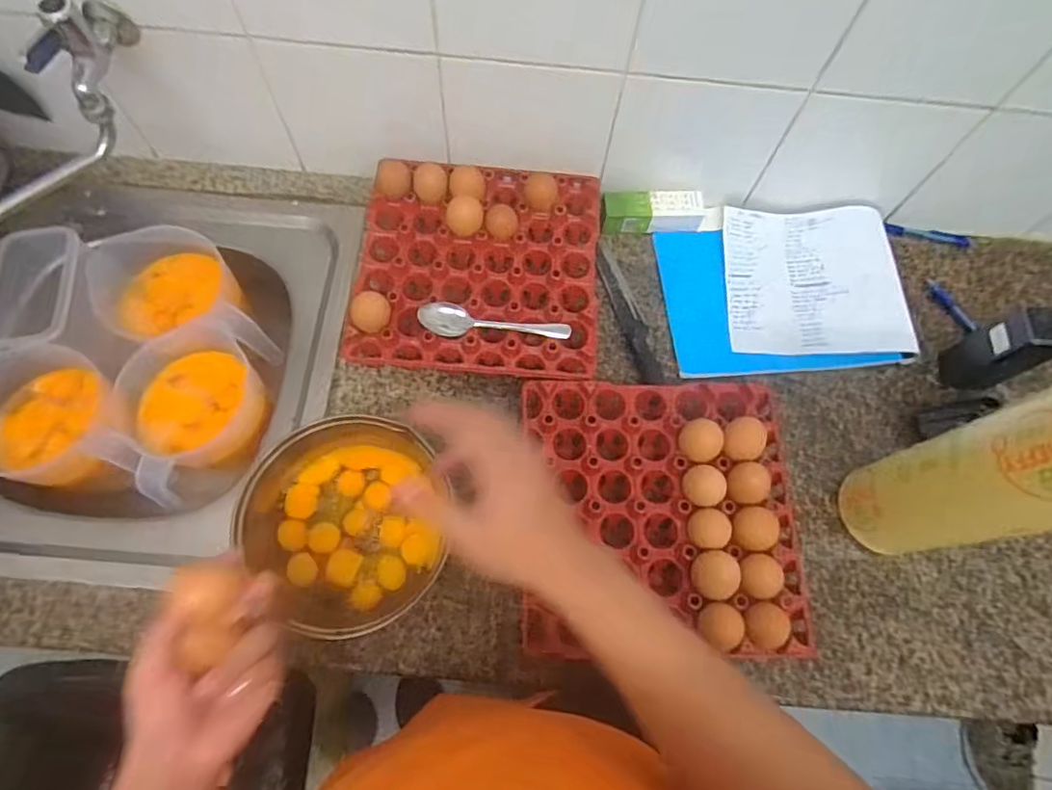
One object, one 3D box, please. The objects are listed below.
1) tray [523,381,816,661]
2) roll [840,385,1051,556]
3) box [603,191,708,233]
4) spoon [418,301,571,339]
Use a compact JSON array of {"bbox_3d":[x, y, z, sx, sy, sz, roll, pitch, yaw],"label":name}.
[{"bbox_3d":[0.144,0.122,0.624,0.283,0.069,0.287,1,70,-2],"label":"tray"},{"bbox_3d":[0.411,0.074,0.517,0.095,0.325,0.094,1,70,-2],"label":"roll"},{"bbox_3d":[0.169,-0.243,0.773,0.133,0.037,0.045,-1,70,-2],"label":"box"},{"bbox_3d":[-0.033,-0.080,0.661,0.172,0.029,0.038,6,69,-13],"label":"spoon"}]

